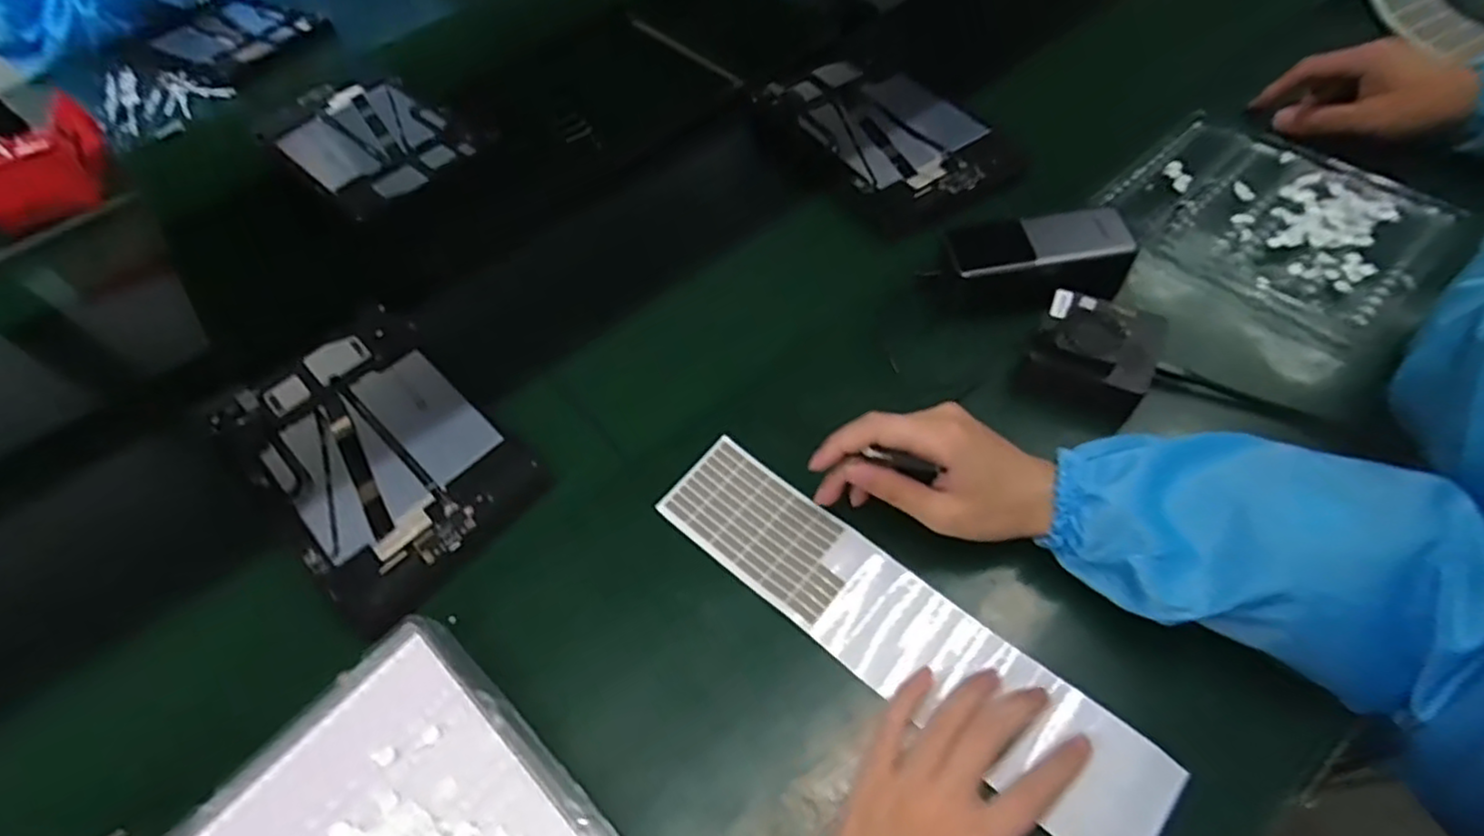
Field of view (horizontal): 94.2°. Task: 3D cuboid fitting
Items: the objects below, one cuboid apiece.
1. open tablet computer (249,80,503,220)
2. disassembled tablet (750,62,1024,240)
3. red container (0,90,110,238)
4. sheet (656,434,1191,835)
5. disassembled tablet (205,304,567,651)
[{"bbox_3d":[-0.366,-0.279,0.678,0.234,0.014,0.148,36,66,26],"label":"open tablet computer"},{"bbox_3d":[0.137,-0.263,0.633,0.155,0.014,0.256,-26,57,-10],"label":"disassembled tablet"},{"bbox_3d":[-0.742,-0.268,0.721,0.110,0.067,0.125,-26,57,-11],"label":"red container"},{"bbox_3d":[0.085,0.120,0.407,0.318,0.007,0.070,35,67,26],"label":"sheet"},{"bbox_3d":[-0.259,0.018,0.490,0.247,0.013,0.153,37,67,26],"label":"disassembled tablet"}]

